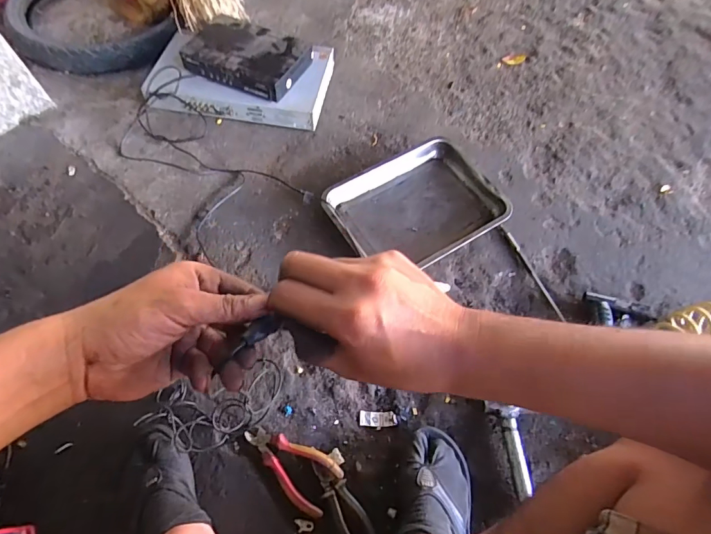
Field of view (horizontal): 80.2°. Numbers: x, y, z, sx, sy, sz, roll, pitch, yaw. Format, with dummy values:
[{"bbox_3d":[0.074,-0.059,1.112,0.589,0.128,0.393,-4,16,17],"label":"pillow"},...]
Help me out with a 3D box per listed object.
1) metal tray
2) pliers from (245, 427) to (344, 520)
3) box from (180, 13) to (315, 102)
[{"bbox_3d":[0.128,-0.137,0.930,0.353,0.044,0.279,-29,67,-15],"label":"metal tray"},{"bbox_3d":[-0.103,0.316,0.691,0.169,0.022,0.083,37,68,16],"label":"pliers"},{"bbox_3d":[-0.270,-0.523,1.038,0.282,0.052,0.192,20,64,9],"label":"box"}]

